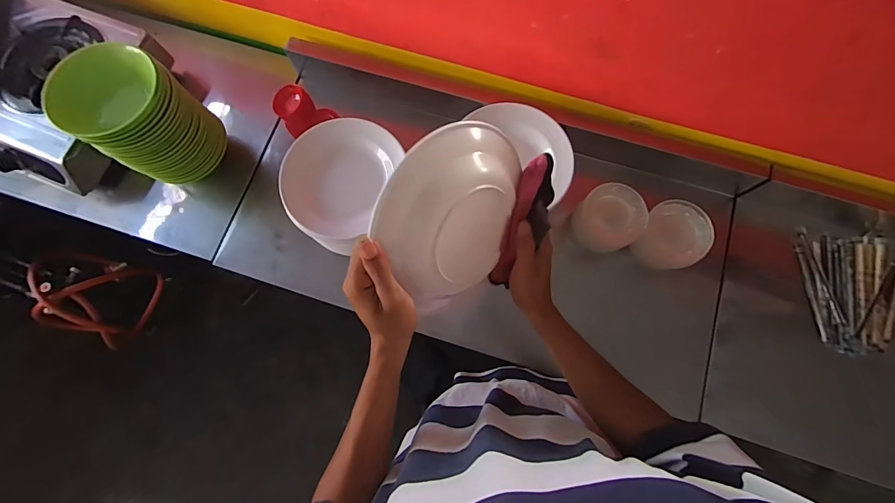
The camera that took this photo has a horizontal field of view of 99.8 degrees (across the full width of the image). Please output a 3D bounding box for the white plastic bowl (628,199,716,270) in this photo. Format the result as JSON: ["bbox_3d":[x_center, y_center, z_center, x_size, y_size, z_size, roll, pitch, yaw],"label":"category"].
[{"bbox_3d":[0.432,-0.028,0.736,0.118,0.084,0.120,0,77,1],"label":"white plastic bowl"}]

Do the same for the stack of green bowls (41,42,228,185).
[{"bbox_3d":[-0.551,-0.238,0.691,0.137,0.212,0.167,28,79,7],"label":"stack of green bowls"}]

